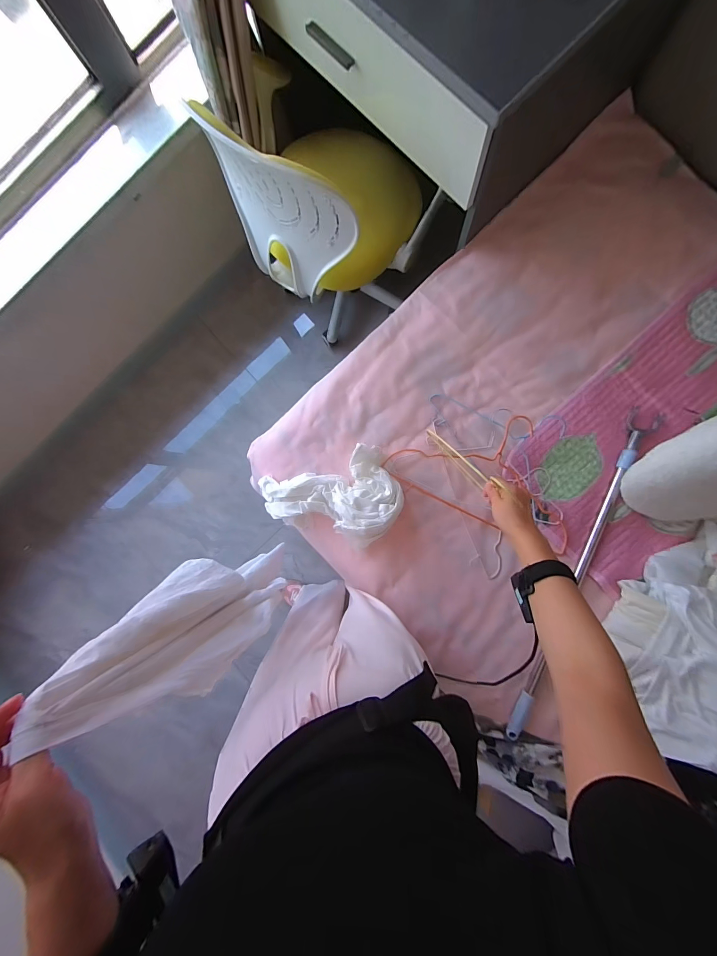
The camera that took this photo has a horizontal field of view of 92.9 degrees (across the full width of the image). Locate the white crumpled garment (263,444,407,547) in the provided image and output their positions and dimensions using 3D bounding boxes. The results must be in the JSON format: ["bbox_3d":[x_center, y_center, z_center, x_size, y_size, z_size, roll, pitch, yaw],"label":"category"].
[{"bbox_3d":[-0.066,0.063,0.778,0.326,0.102,0.218,-19,88,5],"label":"white crumpled garment"}]

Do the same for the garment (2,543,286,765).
[{"bbox_3d":[-0.218,0.200,0.553,0.050,0.586,0.154,-38,85,4],"label":"garment"}]

